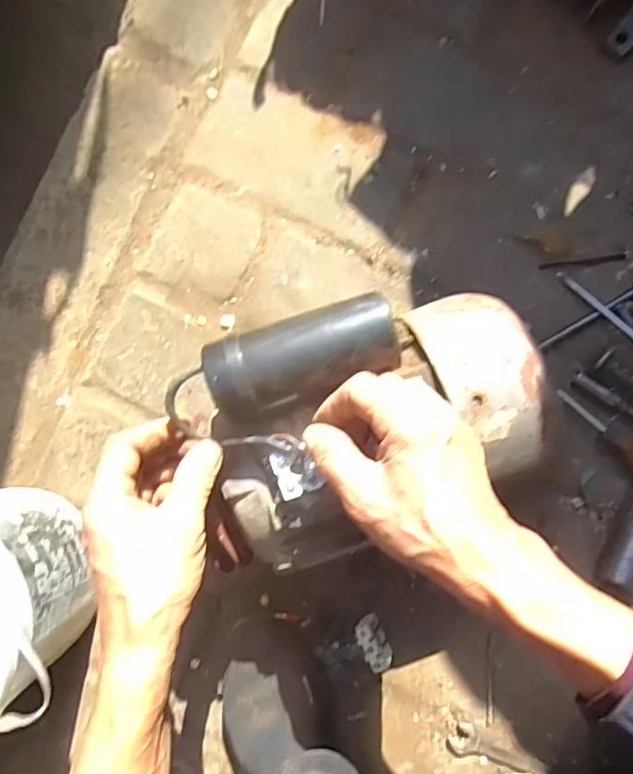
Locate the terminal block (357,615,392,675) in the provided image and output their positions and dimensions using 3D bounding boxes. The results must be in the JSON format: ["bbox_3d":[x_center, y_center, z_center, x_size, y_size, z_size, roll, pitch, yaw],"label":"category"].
[{"bbox_3d":[0.056,0.247,0.511,0.023,0.037,0.049,-23,85,2],"label":"terminal block"}]

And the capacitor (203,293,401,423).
[{"bbox_3d":[-0.010,-0.016,0.347,0.129,0.050,0.056,-18,85,2],"label":"capacitor"}]

